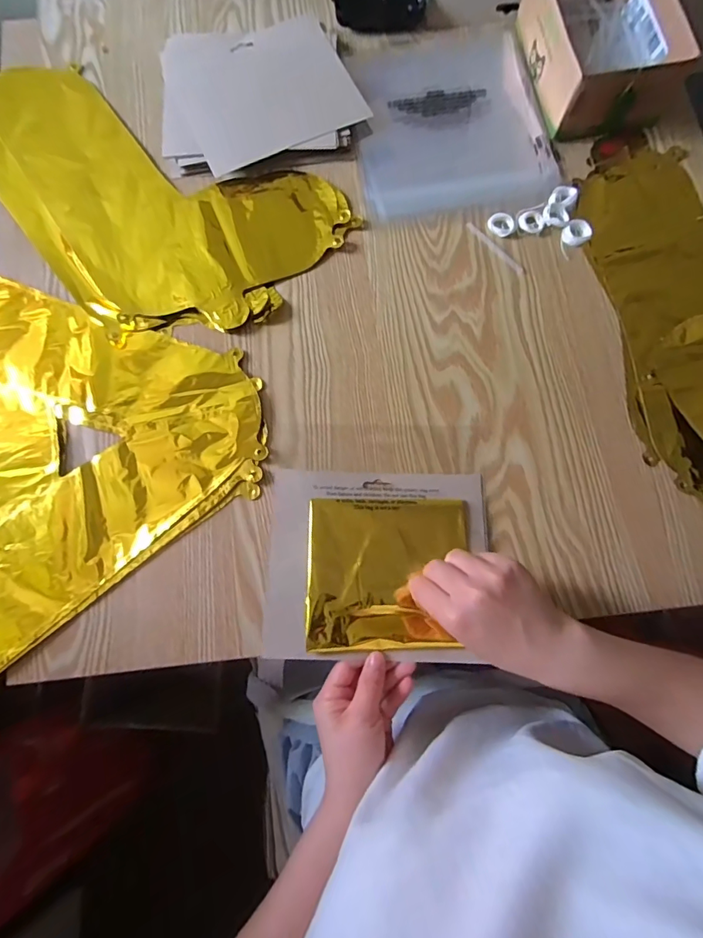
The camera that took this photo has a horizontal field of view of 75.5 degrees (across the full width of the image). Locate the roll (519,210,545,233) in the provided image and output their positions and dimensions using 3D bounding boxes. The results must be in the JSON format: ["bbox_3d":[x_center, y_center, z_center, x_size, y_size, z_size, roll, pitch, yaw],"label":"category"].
[{"bbox_3d":[0.191,-0.263,0.482,0.025,0.004,0.024,0,77,0],"label":"roll"}]

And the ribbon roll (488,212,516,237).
[{"bbox_3d":[0.160,-0.260,0.482,0.028,0.008,0.024,16,77,4],"label":"ribbon roll"}]

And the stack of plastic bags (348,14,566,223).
[{"bbox_3d":[0.109,-0.412,0.524,0.210,0.012,0.263,-8,77,-1],"label":"stack of plastic bags"}]

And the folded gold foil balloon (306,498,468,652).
[{"bbox_3d":[0.031,0.087,0.389,0.137,0.023,0.125,1,77,0],"label":"folded gold foil balloon"}]

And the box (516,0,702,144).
[{"bbox_3d":[0.270,-0.479,0.501,0.135,0.067,0.210,-12,77,-2],"label":"box"}]

